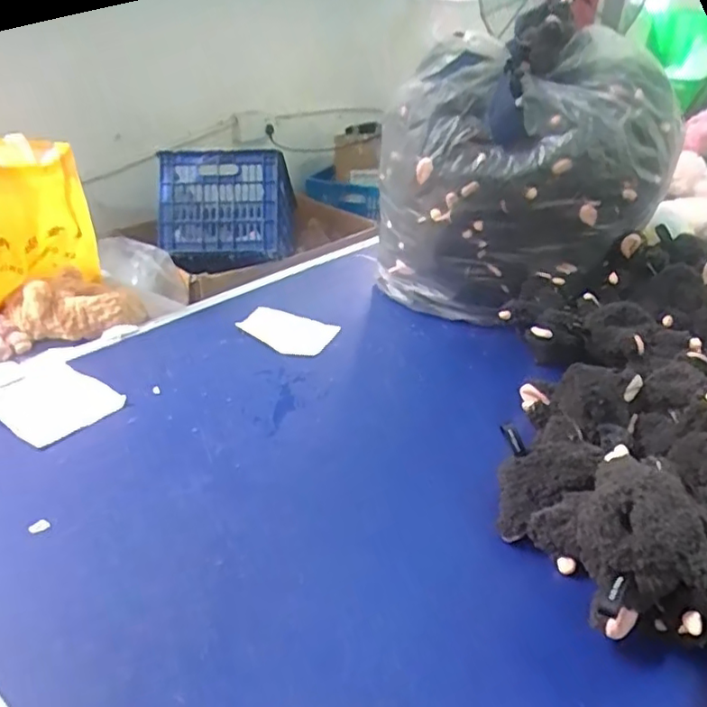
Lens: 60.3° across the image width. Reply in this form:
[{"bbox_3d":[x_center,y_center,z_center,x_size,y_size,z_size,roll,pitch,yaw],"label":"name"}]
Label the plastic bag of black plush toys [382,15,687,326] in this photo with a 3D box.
[{"bbox_3d":[0.206,-0.228,0.827,0.272,0.330,0.298,-19,37,-32],"label":"plastic bag of black plush toys"}]

